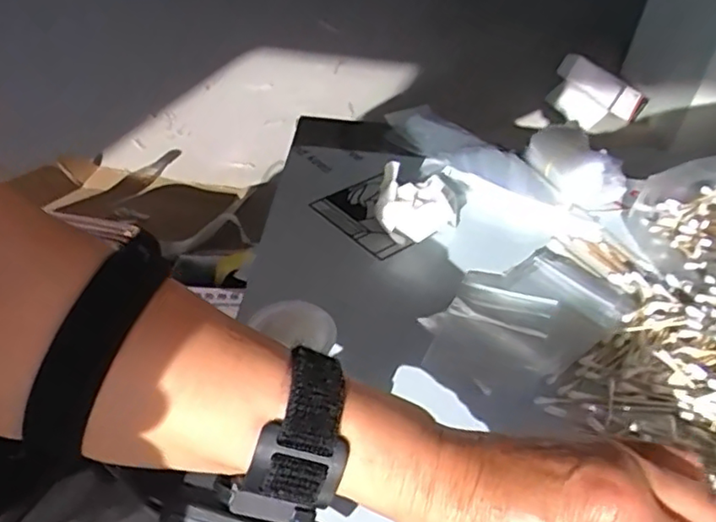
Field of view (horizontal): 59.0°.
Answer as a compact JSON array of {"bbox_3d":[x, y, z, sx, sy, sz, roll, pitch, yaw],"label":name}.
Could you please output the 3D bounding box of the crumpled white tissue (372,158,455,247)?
[{"bbox_3d":[0.046,-0.047,0.509,0.063,0.043,0.062,2,42,-1],"label":"crumpled white tissue"}]

